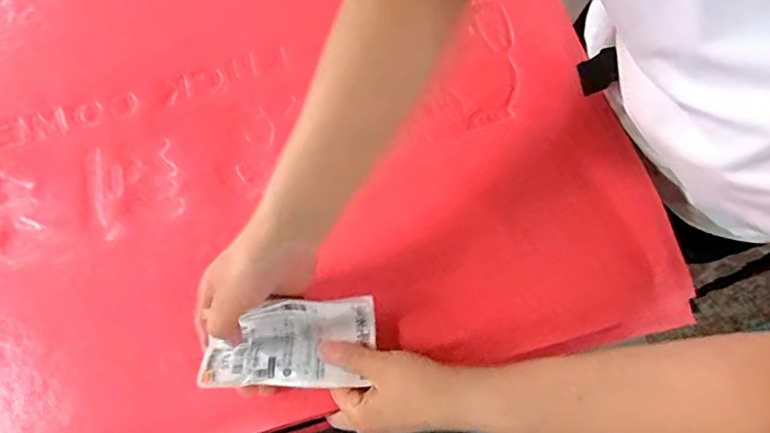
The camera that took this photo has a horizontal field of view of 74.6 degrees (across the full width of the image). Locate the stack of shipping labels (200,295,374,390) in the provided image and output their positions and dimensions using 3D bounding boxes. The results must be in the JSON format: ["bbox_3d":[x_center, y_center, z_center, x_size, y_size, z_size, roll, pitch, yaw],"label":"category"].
[{"bbox_3d":[-0.072,0.097,0.386,0.127,0.024,0.063,-2,73,2],"label":"stack of shipping labels"}]

